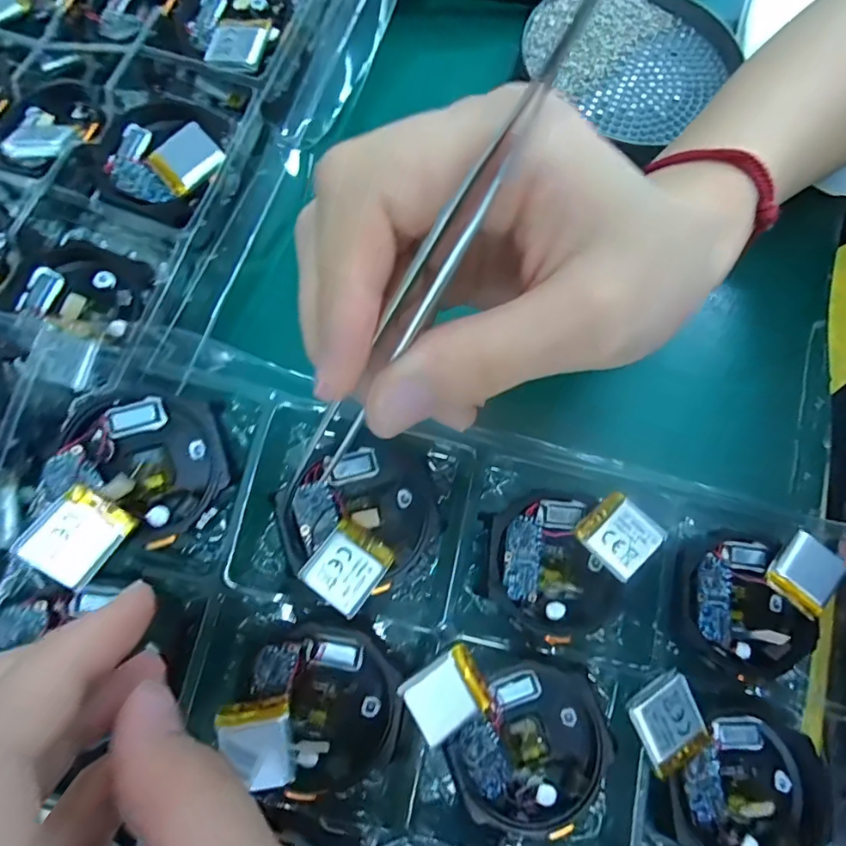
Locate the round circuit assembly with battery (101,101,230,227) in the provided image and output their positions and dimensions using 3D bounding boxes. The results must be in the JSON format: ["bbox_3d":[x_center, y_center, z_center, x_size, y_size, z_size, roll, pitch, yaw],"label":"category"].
[{"bbox_3d":[-0.101,-0.106,0.193,0.047,0.015,0.049,1,72,-2],"label":"round circuit assembly with battery"}]

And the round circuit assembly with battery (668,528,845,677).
[{"bbox_3d":[0.113,0.060,0.173,0.049,0.012,0.048,1,72,-2],"label":"round circuit assembly with battery"}]

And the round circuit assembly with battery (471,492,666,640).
[{"bbox_3d":[0.046,0.044,0.169,0.049,0.014,0.050,1,72,-2],"label":"round circuit assembly with battery"}]

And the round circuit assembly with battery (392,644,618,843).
[{"bbox_3d":[0.026,0.097,0.150,0.064,0.020,0.046,13,72,2],"label":"round circuit assembly with battery"}]

